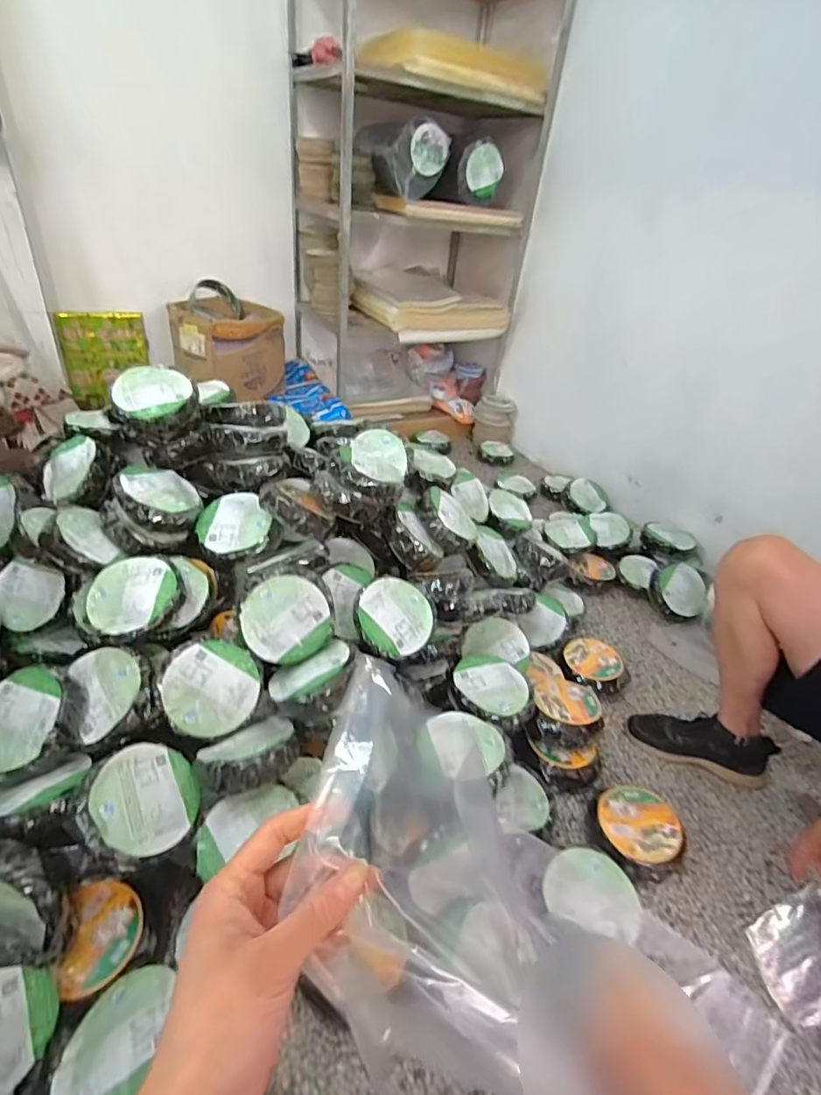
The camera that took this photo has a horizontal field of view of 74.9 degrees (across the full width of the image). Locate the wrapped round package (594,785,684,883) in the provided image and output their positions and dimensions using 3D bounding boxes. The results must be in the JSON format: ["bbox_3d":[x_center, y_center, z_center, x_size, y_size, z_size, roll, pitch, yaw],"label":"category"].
[{"bbox_3d":[0.420,0.508,0.982,0.140,0.065,0.148,5,34,-3],"label":"wrapped round package"}]

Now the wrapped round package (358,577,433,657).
[{"bbox_3d":[-0.036,0.139,1.061,0.153,0.050,0.153,13,60,-24],"label":"wrapped round package"}]

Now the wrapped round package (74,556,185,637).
[{"bbox_3d":[-0.498,0.099,0.965,0.178,0.055,0.178,-2,57,3],"label":"wrapped round package"}]

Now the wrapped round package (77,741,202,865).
[{"bbox_3d":[-0.405,0.383,0.795,0.155,0.055,0.155,30,35,-24],"label":"wrapped round package"}]

